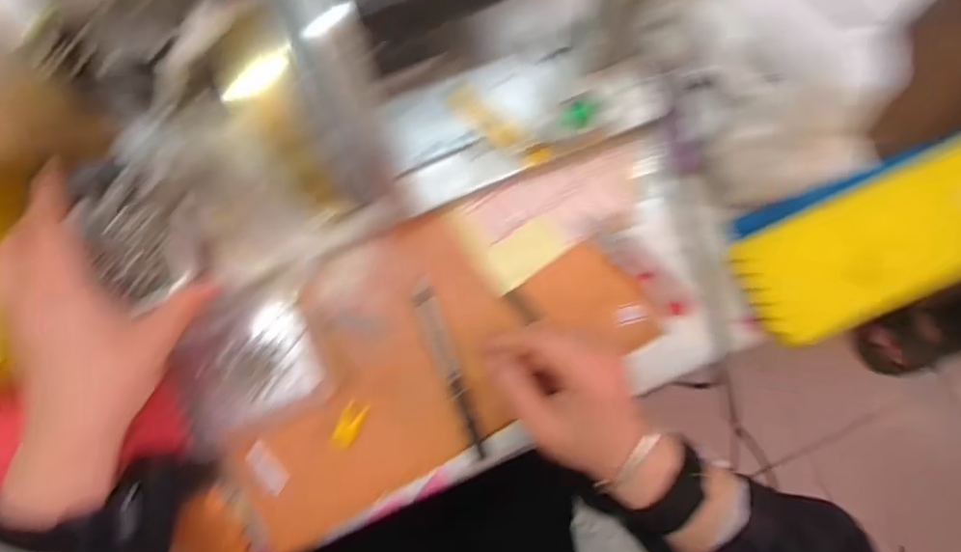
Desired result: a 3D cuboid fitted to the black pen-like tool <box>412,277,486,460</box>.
[{"bbox_3d":[-0.023,0.066,0.411,0.015,0.011,0.133,-20,82,-3],"label":"black pen-like tool"}]

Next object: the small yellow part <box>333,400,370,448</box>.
[{"bbox_3d":[-0.094,0.106,0.401,0.015,0.009,0.033,24,82,4],"label":"small yellow part"}]

